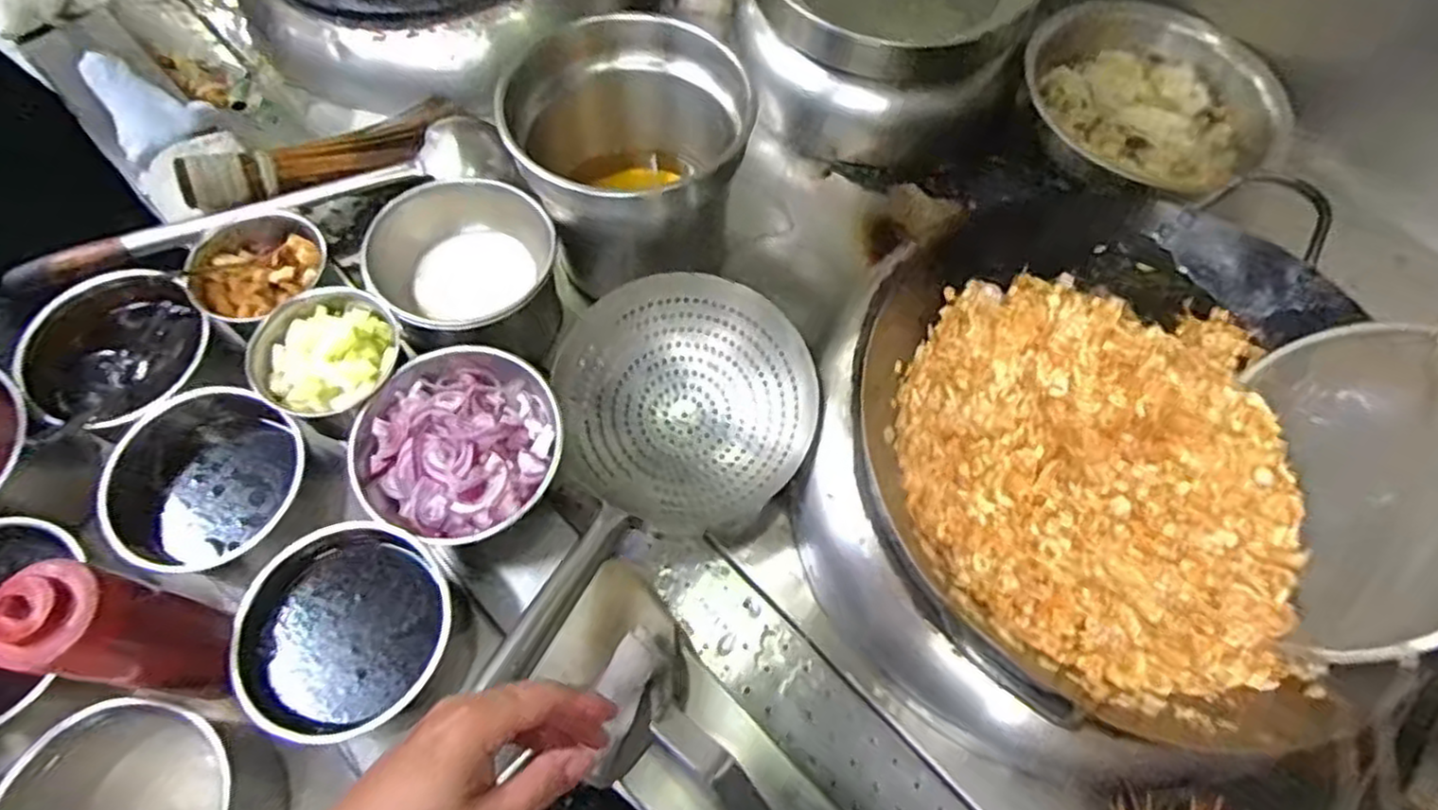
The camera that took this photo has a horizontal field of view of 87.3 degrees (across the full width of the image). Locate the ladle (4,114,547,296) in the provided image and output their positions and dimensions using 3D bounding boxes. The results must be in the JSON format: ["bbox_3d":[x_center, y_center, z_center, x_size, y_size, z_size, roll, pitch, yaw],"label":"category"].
[{"bbox_3d":[-0.476,-0.206,0.818,0.507,0.067,0.095,-19,66,-10],"label":"ladle"}]

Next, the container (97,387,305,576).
[{"bbox_3d":[-0.428,0.074,0.656,0.162,0.091,0.152,1,64,-1],"label":"container"}]

